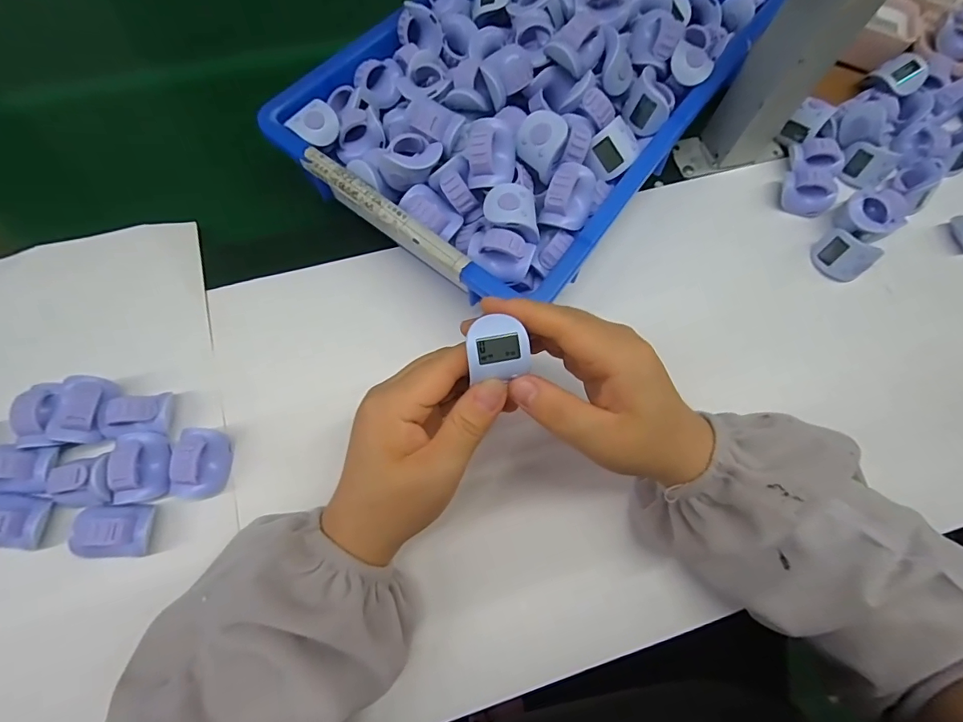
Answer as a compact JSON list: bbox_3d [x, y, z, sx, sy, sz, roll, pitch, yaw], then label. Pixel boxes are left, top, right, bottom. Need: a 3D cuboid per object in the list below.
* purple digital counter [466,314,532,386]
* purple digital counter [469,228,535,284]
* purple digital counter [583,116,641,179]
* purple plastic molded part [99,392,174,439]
[{"bbox_3d":[0.008,-0.007,0.227,0.029,0.015,0.029,-7,100,-6],"label":"purple digital counter"},{"bbox_3d":[0.012,-0.068,0.291,0.040,0.020,0.024,23,72,5],"label":"purple digital counter"},{"bbox_3d":[0.089,-0.145,0.318,0.035,0.022,0.029,-43,102,9],"label":"purple digital counter"},{"bbox_3d":[-0.218,0.035,0.293,0.035,0.028,0.026,-5,72,-4],"label":"purple plastic molded part"}]

